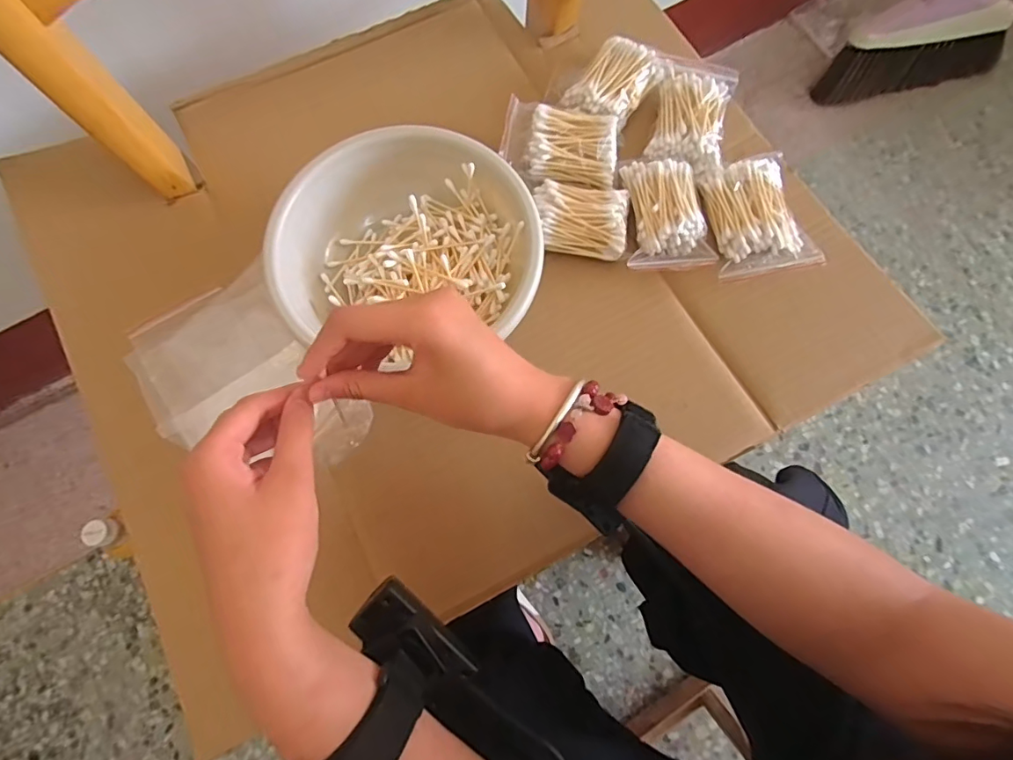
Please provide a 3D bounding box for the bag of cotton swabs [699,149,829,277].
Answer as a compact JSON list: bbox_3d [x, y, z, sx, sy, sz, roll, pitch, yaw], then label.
[{"bbox_3d":[0.203,-0.132,0.409,0.069,0.024,0.096,-8,75,-1],"label":"bag of cotton swabs"}]

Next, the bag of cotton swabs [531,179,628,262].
[{"bbox_3d":[0.061,-0.134,0.413,0.076,0.020,0.060,9,75,4],"label":"bag of cotton swabs"}]

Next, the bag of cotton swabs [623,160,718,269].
[{"bbox_3d":[0.132,-0.138,0.412,0.069,0.033,0.100,-2,75,1],"label":"bag of cotton swabs"}]

